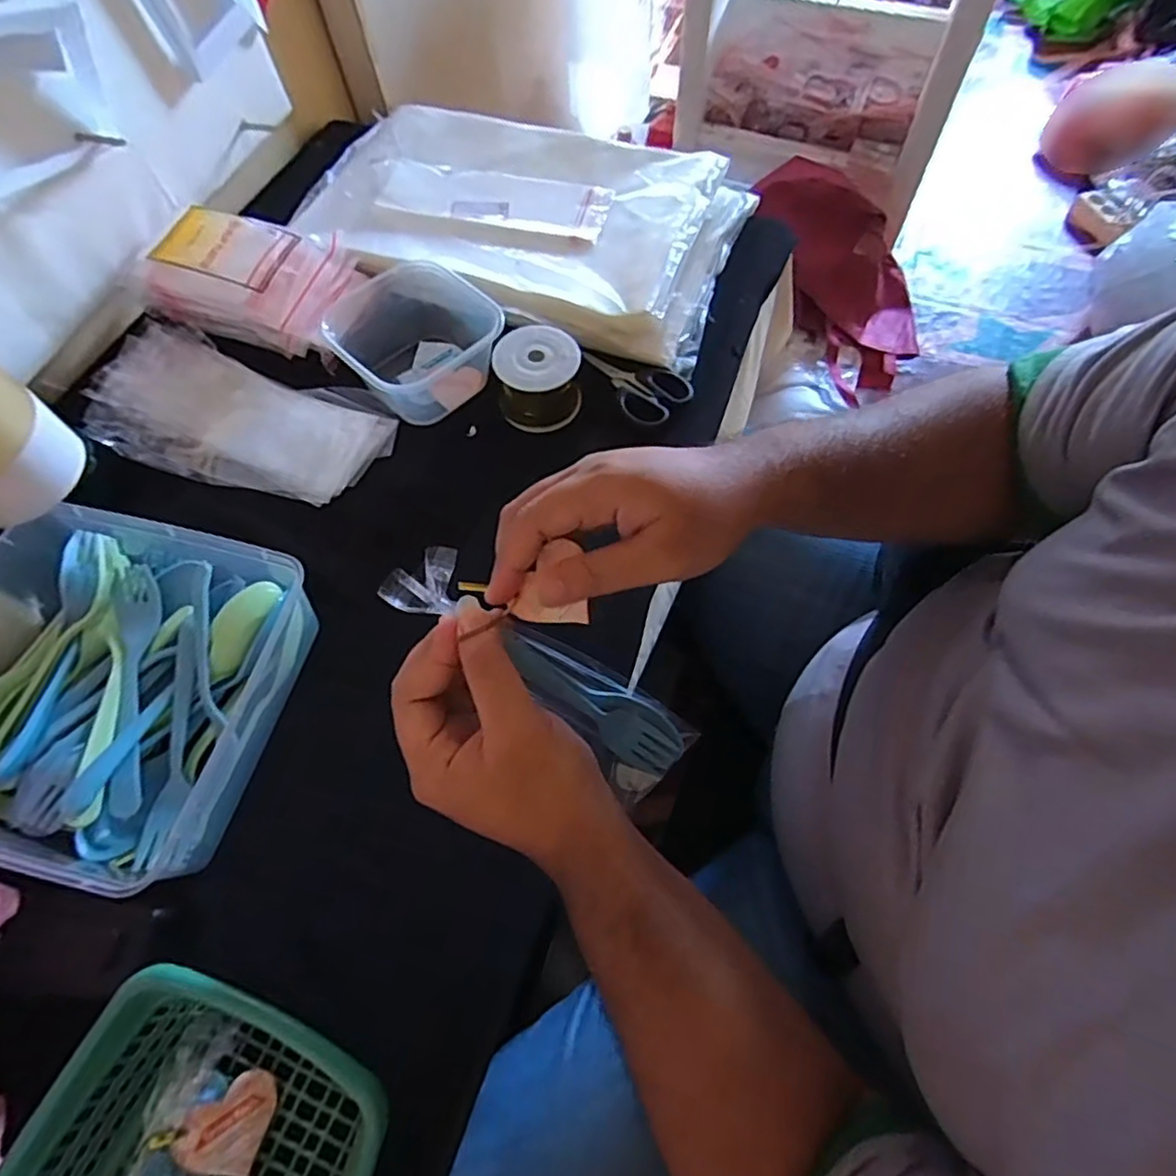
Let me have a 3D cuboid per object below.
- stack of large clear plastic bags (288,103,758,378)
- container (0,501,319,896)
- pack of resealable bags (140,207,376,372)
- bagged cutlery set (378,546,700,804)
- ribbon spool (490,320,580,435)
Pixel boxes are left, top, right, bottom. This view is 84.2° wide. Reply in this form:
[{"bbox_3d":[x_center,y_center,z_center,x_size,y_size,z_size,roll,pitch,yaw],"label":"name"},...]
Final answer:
[{"bbox_3d":[-0.063,-0.349,0.613,0.389,0.045,0.242,17,65,10],"label":"stack of large clear plastic bags"},{"bbox_3d":[-0.306,0.060,0.401,0.218,0.064,0.205,8,63,6],"label":"container"},{"bbox_3d":[-0.279,-0.263,0.554,0.161,0.059,0.108,16,65,10],"label":"pack of resealable bags"},{"bbox_3d":[-0.020,0.049,0.338,0.194,0.021,0.048,40,63,-28],"label":"bagged cutlery set"},{"bbox_3d":[-0.040,-0.167,0.522,0.064,0.053,0.062,-1,63,1],"label":"ribbon spool"}]

